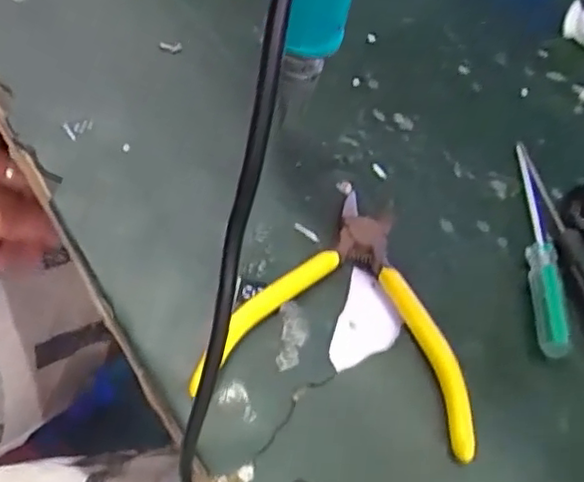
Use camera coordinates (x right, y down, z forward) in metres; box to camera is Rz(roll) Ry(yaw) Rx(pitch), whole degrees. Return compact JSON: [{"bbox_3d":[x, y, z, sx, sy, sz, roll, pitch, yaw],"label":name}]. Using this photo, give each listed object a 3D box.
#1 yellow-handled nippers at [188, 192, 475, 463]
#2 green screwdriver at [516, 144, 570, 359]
[{"bbox_3d":[0.028,0.023,0.271,0.104,0.012,0.108,15,53,8],"label":"yellow-handled nippers"},{"bbox_3d":[0.112,-0.002,0.301,0.013,0.014,0.118,8,52,2],"label":"green screwdriver"}]

